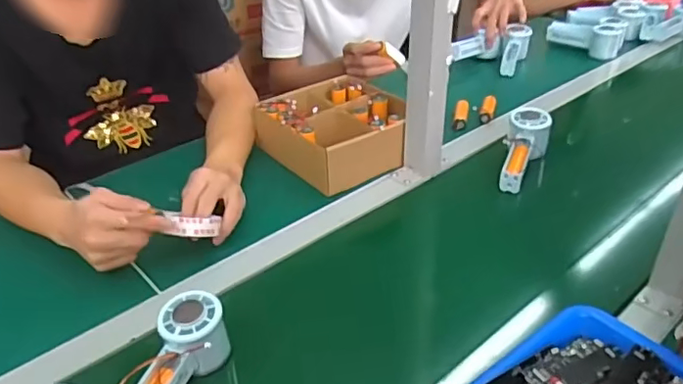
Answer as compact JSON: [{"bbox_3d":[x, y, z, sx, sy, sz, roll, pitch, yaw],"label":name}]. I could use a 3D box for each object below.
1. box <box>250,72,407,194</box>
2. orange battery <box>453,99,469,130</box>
[{"bbox_3d":[-0.005,-0.095,0.835,0.183,0.066,0.198,-23,38,-31],"label":"box"},{"bbox_3d":[0.199,-0.131,0.940,0.022,0.017,0.064,7,48,12],"label":"orange battery"}]

